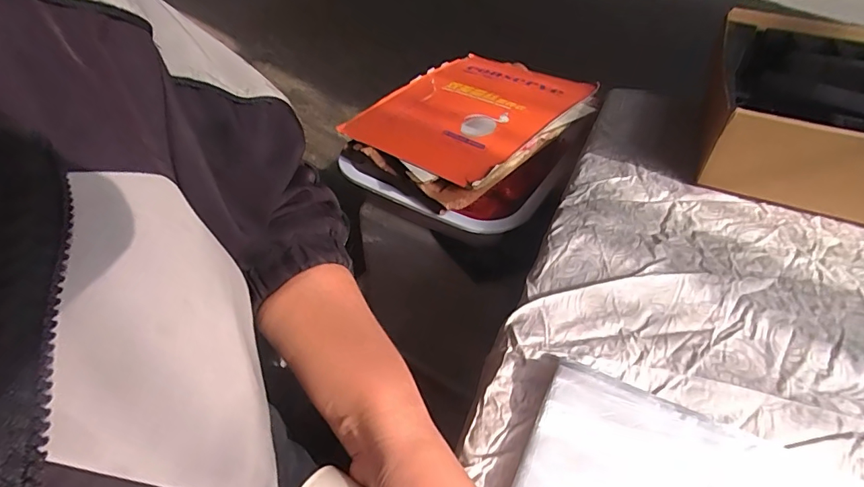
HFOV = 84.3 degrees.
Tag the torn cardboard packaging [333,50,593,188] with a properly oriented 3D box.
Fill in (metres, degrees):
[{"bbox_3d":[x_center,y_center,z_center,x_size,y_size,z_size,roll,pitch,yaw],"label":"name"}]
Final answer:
[{"bbox_3d":[0.054,-0.198,0.695,0.246,0.037,0.308,33,53,27],"label":"torn cardboard packaging"}]

